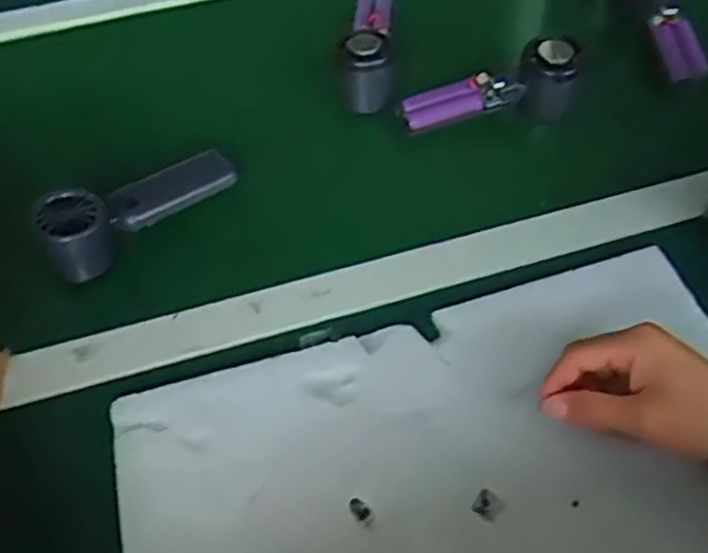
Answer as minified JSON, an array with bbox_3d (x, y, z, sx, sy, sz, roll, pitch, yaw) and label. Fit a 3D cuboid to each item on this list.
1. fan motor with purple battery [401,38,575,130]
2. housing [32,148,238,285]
[{"bbox_3d":[0.122,-0.159,0.618,0.158,0.060,0.055,-14,51,8],"label":"fan motor with purple battery"},{"bbox_3d":[-0.163,-0.057,0.540,0.156,0.058,0.047,-27,56,-17],"label":"housing"}]

